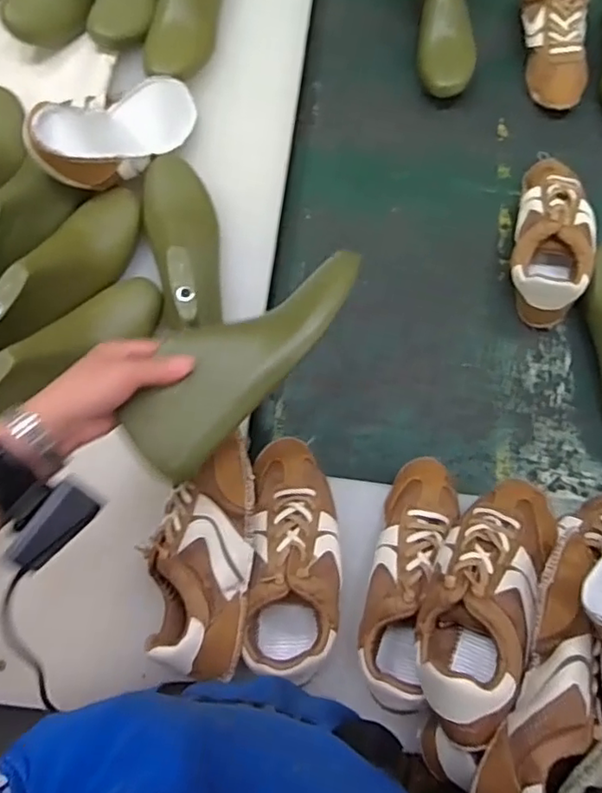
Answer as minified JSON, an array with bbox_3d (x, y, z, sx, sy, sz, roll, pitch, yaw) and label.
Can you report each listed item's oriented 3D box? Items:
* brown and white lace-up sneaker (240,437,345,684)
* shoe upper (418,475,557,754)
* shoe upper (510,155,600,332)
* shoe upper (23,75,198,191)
[{"bbox_3d":[-0.007,0.146,0.579,0.083,0.079,0.209,1,72,0],"label":"brown and white lace-up sneaker"},{"bbox_3d":[0.155,0.165,0.517,0.081,0.069,0.222,25,60,6],"label":"shoe upper"},{"bbox_3d":[0.311,-0.205,0.741,0.093,0.063,0.235,15,73,5],"label":"shoe upper"},{"bbox_3d":[-0.208,-0.302,0.695,0.084,0.071,0.237,35,48,9],"label":"shoe upper"}]

